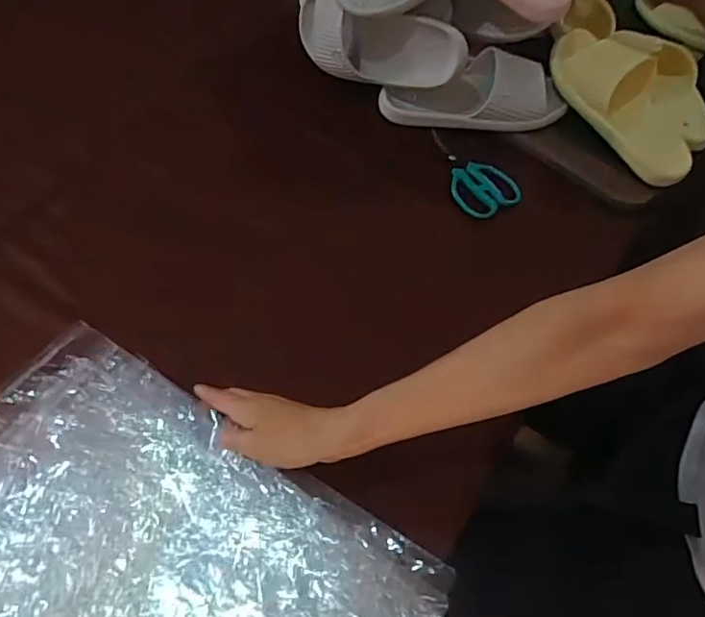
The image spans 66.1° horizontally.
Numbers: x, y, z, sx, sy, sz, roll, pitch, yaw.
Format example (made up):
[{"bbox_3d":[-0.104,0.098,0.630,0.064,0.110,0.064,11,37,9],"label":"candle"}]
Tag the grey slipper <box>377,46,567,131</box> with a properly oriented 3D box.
[{"bbox_3d":[0.167,-0.299,0.740,0.252,0.061,0.099,2,59,-3],"label":"grey slipper"}]

